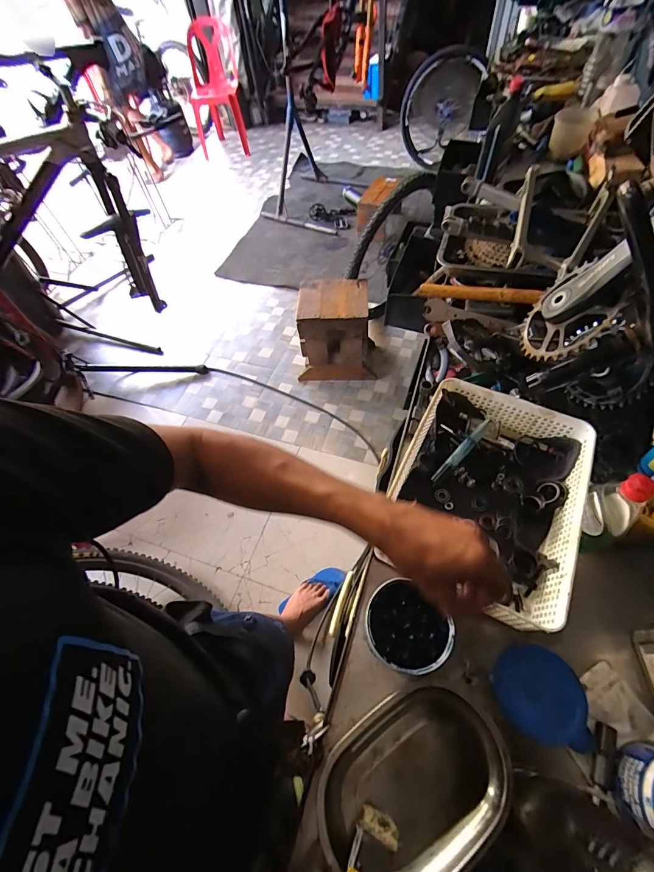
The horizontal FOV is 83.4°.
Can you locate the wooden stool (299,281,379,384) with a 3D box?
[{"bbox_3d":[0.039,-0.490,1.754,0.349,0.405,0.242,-2,58,4],"label":"wooden stool"}]

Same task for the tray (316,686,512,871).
[{"bbox_3d":[0.100,0.402,0.429,0.219,0.046,0.153,-30,60,-13],"label":"tray"}]

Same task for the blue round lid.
[{"bbox_3d":[0.267,0.326,0.464,0.098,0.017,0.101,-13,49,27],"label":"blue round lid"}]

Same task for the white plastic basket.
[{"bbox_3d":[0.243,0.082,0.566,0.242,0.075,0.327,21,62,17],"label":"white plastic basket"}]

